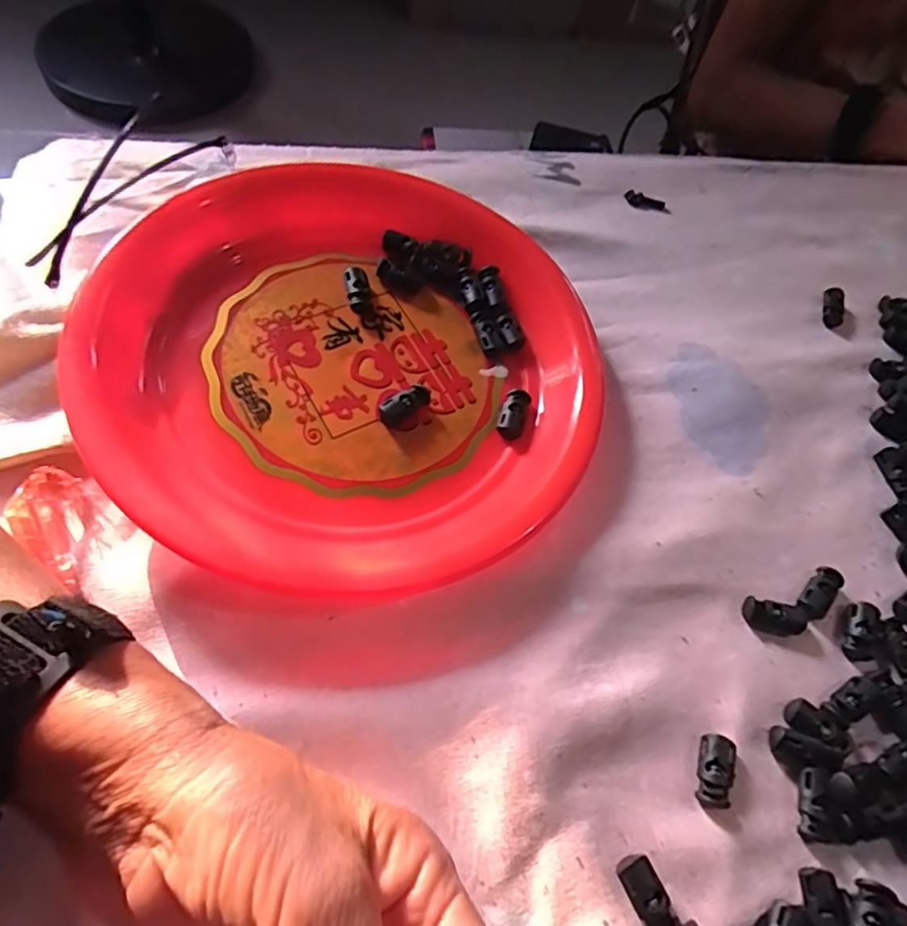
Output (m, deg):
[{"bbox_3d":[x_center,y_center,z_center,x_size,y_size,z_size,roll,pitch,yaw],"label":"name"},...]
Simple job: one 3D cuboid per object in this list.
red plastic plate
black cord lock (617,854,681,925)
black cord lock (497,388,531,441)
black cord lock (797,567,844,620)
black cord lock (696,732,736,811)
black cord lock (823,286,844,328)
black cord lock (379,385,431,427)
[{"bbox_3d":[-0.051,-0.062,0.314,0.259,0.037,0.262,3,62,-6],"label":"red plastic plate"},{"bbox_3d":[0.074,0.167,0.230,0.013,0.009,0.027,-19,67,-17],"label":"black cord lock"},{"bbox_3d":[0.033,-0.027,0.322,0.015,0.006,0.030,17,62,2],"label":"black cord lock"},{"bbox_3d":[0.181,0.065,0.297,0.015,0.008,0.030,40,65,13],"label":"black cord lock"},{"bbox_3d":[0.110,0.130,0.253,0.014,0.008,0.029,21,62,4],"label":"black cord lock"},{"bbox_3d":[0.253,-0.103,0.400,0.015,0.008,0.032,18,62,2],"label":"black cord lock"},{"bbox_3d":[-0.025,-0.031,0.309,0.028,0.008,0.013,-38,73,-23],"label":"black cord lock"}]

